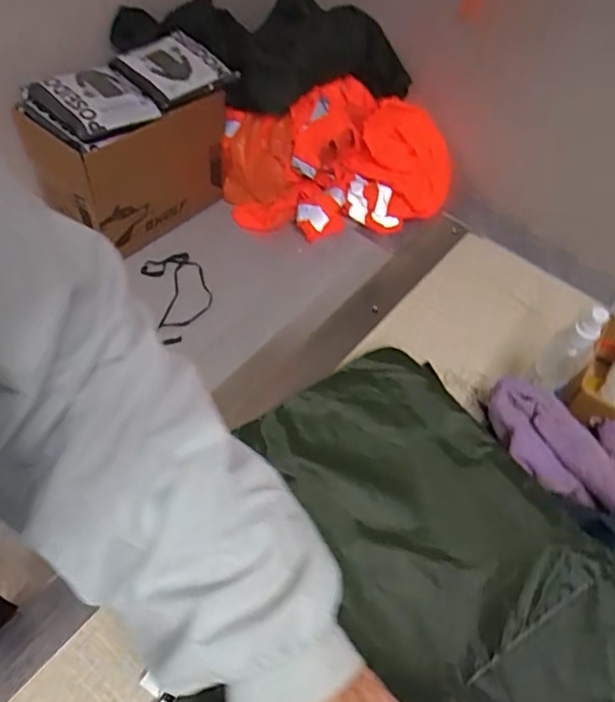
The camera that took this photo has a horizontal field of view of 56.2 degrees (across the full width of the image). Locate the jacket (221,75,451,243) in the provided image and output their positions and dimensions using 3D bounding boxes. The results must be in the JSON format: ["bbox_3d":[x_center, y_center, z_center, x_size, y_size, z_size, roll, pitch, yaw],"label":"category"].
[{"bbox_3d":[0.111,-0.551,1.690,0.686,0.391,0.243,-11,58,-13],"label":"jacket"}]

